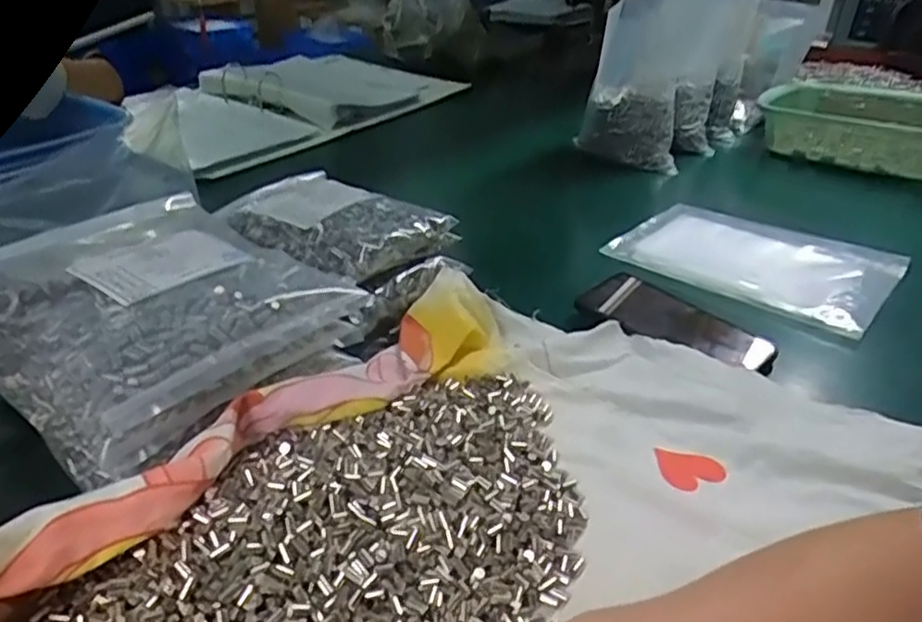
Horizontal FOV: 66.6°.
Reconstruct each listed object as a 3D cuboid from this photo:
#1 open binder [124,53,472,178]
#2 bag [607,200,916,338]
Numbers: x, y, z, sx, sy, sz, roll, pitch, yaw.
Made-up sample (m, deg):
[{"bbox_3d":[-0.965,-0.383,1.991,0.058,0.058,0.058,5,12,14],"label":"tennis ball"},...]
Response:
[{"bbox_3d":[-0.287,-0.363,1.205,0.316,0.090,0.622,21,36,27],"label":"open binder"},{"bbox_3d":[0.303,-0.056,0.733,0.258,0.022,0.174,24,37,33],"label":"bag"}]

